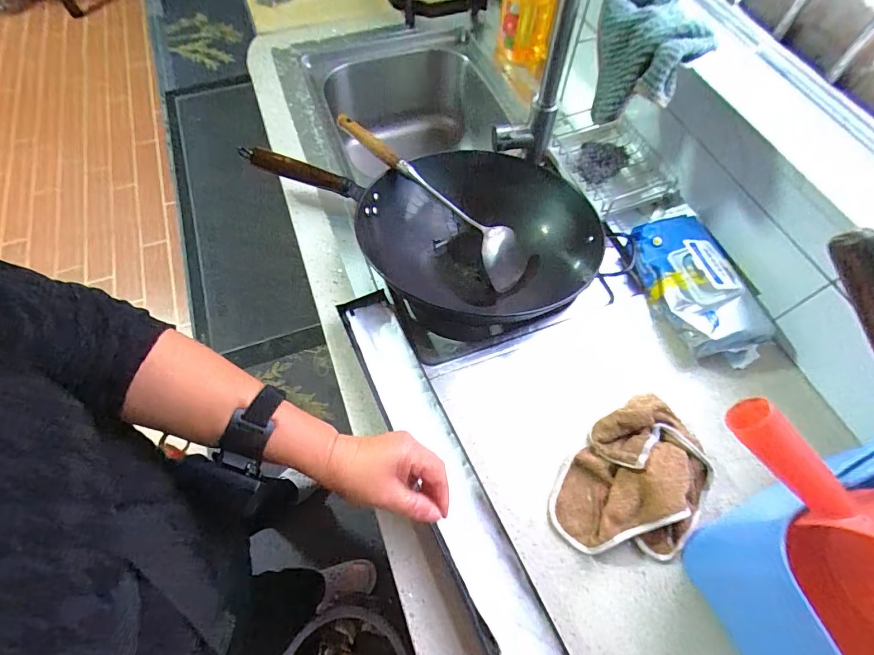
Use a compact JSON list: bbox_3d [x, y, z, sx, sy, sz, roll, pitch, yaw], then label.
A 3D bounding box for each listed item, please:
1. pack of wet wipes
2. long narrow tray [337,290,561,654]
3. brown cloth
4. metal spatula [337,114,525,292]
[{"bbox_3d":[0.365,-0.083,0.613,0.129,0.071,0.272,-5,61,-4],"label":"pack of wet wipes"},{"bbox_3d":[0.091,0.323,0.404,0.069,0.035,0.893,-22,64,-13],"label":"long narrow tray"},{"bbox_3d":[0.221,0.187,0.481,0.145,0.044,0.165,33,65,16],"label":"brown cloth"},{"bbox_3d":[-0.010,-0.220,0.701,0.398,0.050,0.084,41,67,5],"label":"metal spatula"}]

